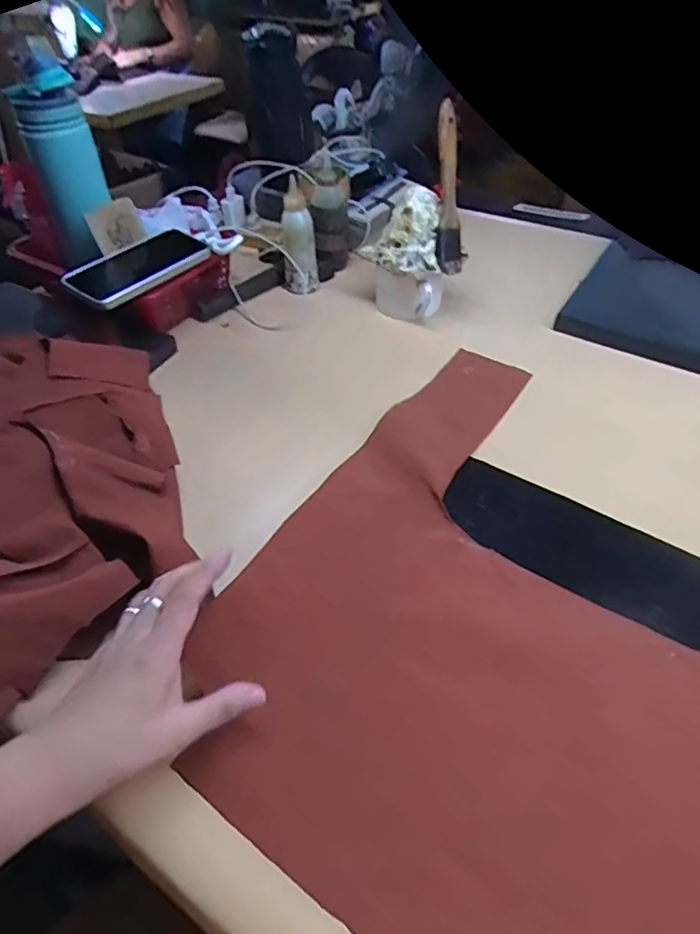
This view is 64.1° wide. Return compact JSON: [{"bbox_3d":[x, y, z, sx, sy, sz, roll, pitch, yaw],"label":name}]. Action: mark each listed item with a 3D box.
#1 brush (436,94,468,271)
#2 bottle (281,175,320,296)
[{"bbox_3d":[0.111,-0.304,0.622,0.036,0.168,0.023,-10,27,-5],"label":"brush"},{"bbox_3d":[-0.068,-0.286,0.709,0.043,0.121,0.052,-9,48,-4],"label":"bottle"}]

